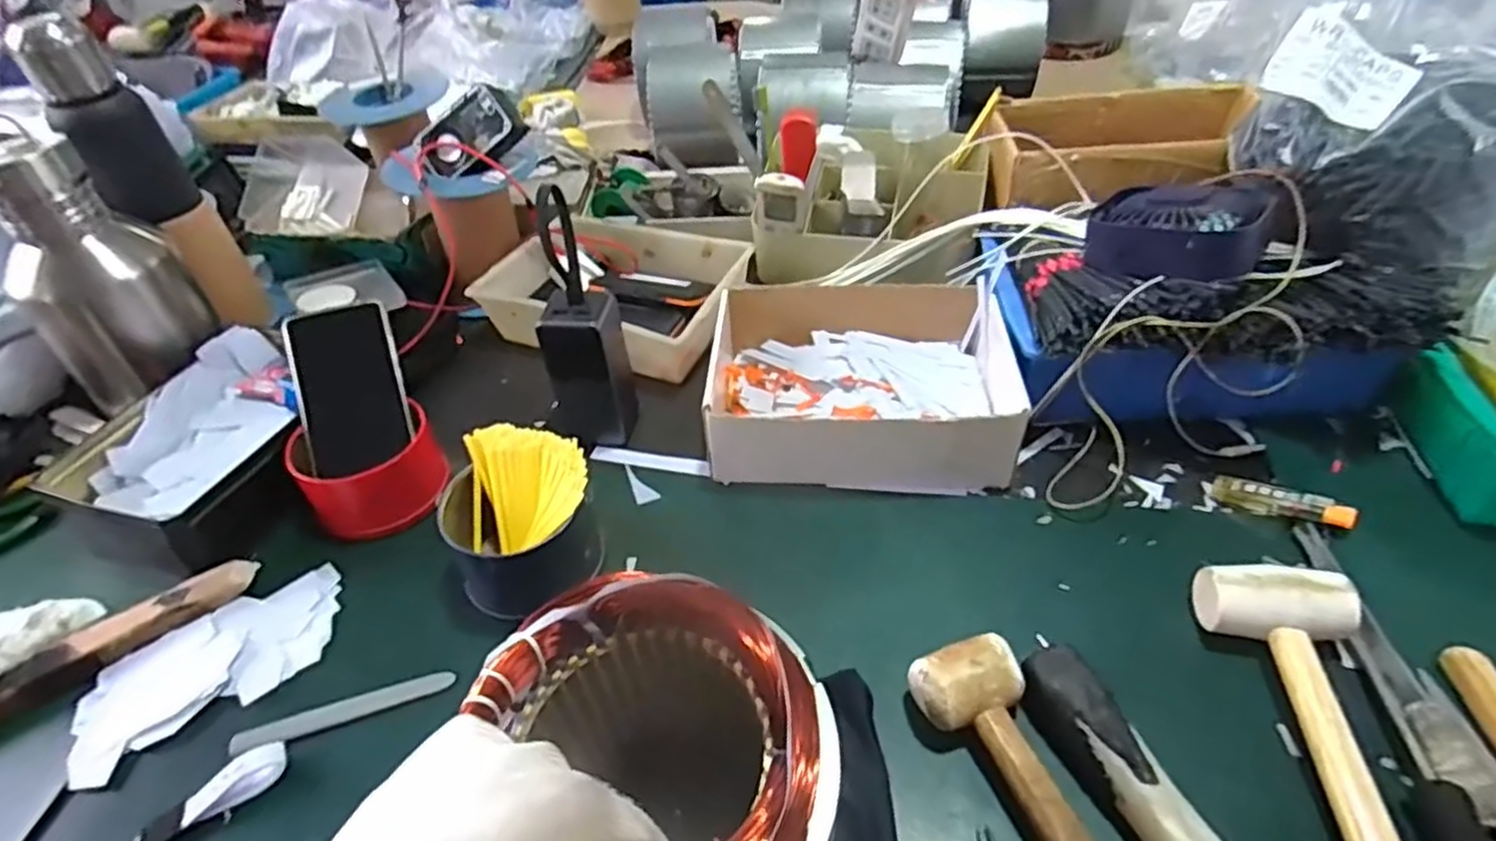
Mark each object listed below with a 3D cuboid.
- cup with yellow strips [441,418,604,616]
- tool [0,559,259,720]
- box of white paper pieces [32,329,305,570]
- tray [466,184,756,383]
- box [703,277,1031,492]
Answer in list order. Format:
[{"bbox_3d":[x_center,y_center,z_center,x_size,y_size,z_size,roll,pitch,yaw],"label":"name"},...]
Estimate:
[{"bbox_3d":[-0.159,0.069,0.534,0.099,0.094,0.095,-2,44,2],"label":"cup with yellow strips"},{"bbox_3d":[-0.472,0.173,0.487,0.279,0.026,0.032,-30,49,-24],"label":"tool"},{"bbox_3d":[-0.422,0.018,0.616,0.156,0.058,0.210,13,47,18],"label":"box of white paper pieces"},{"bbox_3d":[-0.124,-0.132,0.766,0.269,0.062,0.178,19,49,23],"label":"tray"},{"bbox_3d":[0.100,-0.038,0.645,0.252,0.063,0.198,1,44,6],"label":"box"}]

